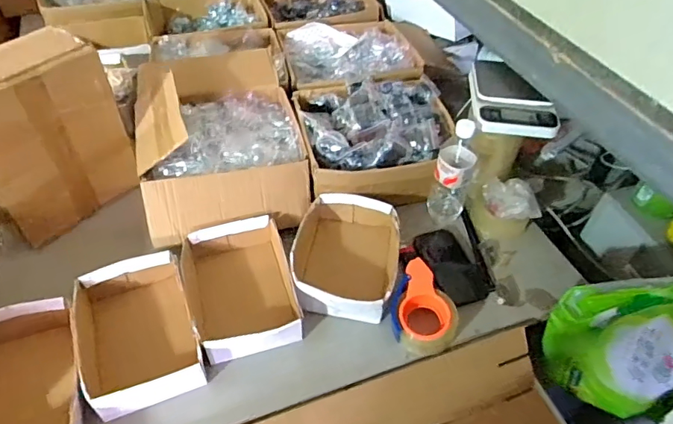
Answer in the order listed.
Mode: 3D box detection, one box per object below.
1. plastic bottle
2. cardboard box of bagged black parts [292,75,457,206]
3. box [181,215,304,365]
[{"bbox_3d":[0.219,-0.073,0.916,0.070,0.211,0.067,17,48,13],"label":"plastic bottle"},{"bbox_3d":[0.078,-0.164,1.026,0.307,0.094,0.298,-4,47,-6],"label":"cardboard box of bagged black parts"},{"bbox_3d":[-0.162,0.126,0.831,0.171,0.065,0.236,-13,49,-15],"label":"box"}]

